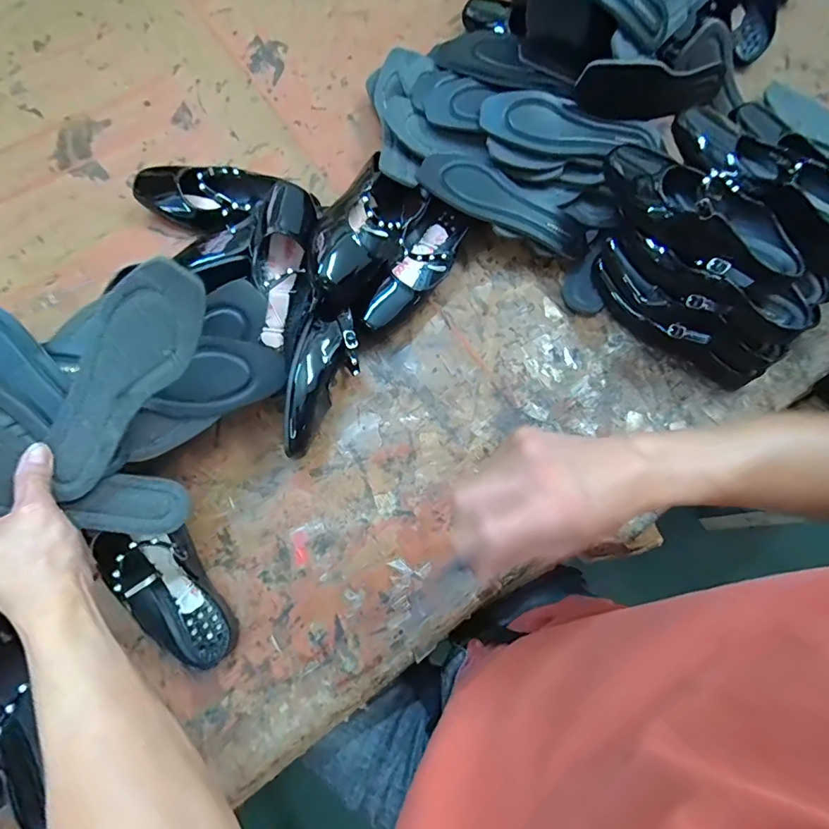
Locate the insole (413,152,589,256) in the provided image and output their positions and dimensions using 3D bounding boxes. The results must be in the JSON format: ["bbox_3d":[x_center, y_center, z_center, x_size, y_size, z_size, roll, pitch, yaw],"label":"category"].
[{"bbox_3d":[0.108,-0.254,0.554,0.218,0.029,0.064,28,81,3],"label":"insole"}]

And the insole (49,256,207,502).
[{"bbox_3d":[-0.235,-0.031,0.363,0.062,0.033,0.208,41,104,9],"label":"insole"}]

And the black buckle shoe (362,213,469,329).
[{"bbox_3d":[0.004,-0.178,0.546,0.069,0.048,0.198,36,76,8],"label":"black buckle shoe"}]

